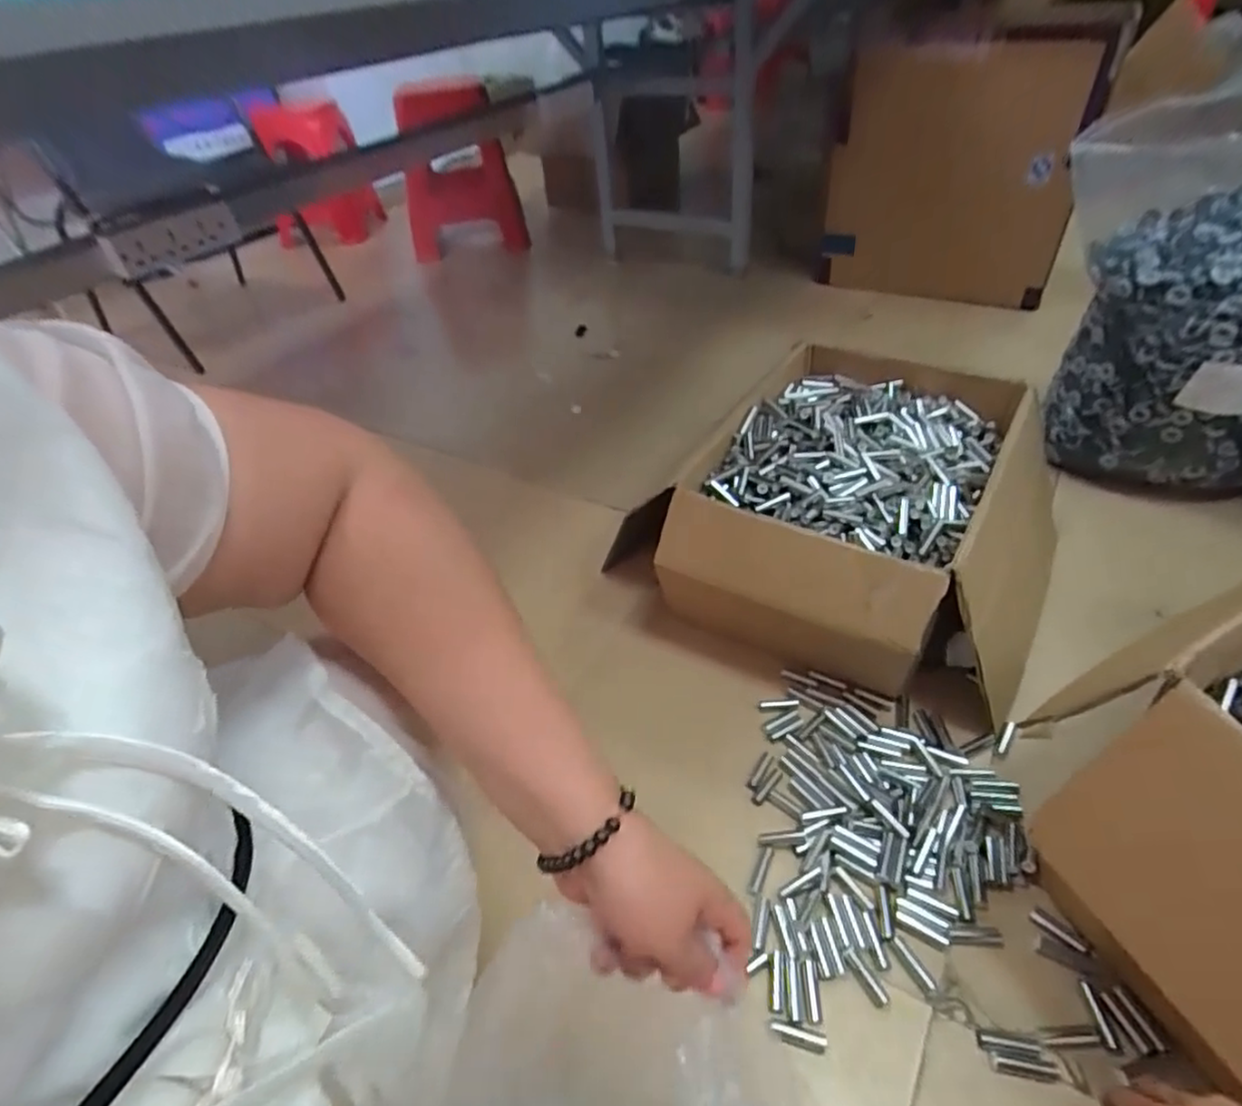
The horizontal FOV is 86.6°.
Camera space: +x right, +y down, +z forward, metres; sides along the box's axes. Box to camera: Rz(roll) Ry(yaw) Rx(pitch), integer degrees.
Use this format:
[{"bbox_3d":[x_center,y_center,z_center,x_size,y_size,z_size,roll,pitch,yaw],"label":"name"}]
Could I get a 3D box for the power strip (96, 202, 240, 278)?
[{"bbox_3d":[-0.588,-0.413,0.867,0.030,0.053,0.164,27,53,30],"label":"power strip"}]

